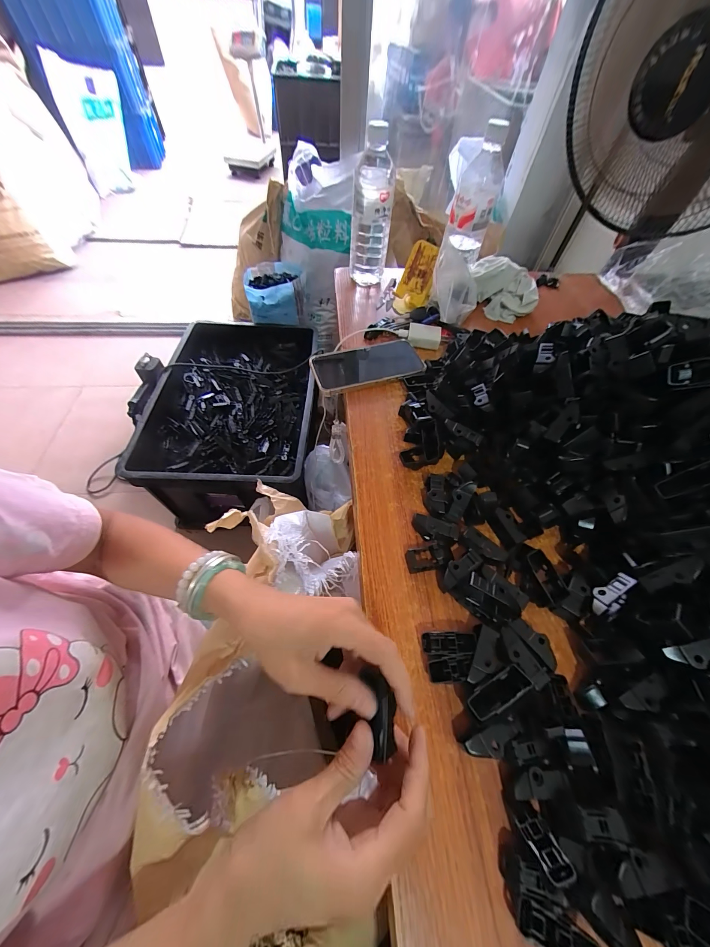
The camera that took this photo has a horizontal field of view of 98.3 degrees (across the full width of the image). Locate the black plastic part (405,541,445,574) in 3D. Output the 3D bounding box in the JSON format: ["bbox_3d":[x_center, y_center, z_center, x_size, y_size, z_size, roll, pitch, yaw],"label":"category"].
[{"bbox_3d":[0.071,0.086,0.312,0.035,0.021,0.023,-9,59,-9],"label":"black plastic part"}]

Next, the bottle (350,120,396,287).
[{"bbox_3d":[0.027,-0.433,0.520,0.067,0.204,0.063,2,58,-2],"label":"bottle"}]

